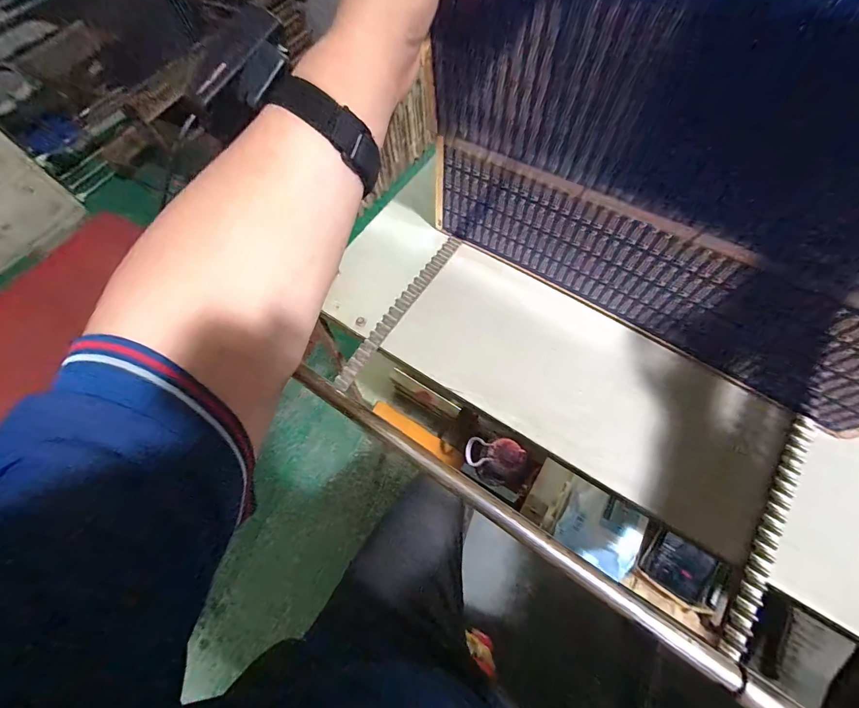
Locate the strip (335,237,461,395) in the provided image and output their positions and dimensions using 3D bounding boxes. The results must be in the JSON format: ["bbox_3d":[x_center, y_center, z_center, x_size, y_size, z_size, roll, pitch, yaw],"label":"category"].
[{"bbox_3d":[-0.035,-0.061,0.464,0.023,0.009,0.253,31,70,14],"label":"strip"}]

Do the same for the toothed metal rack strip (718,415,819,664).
[{"bbox_3d":[0.328,0.162,0.352,0.019,0.018,0.249,34,71,15],"label":"toothed metal rack strip"}]

